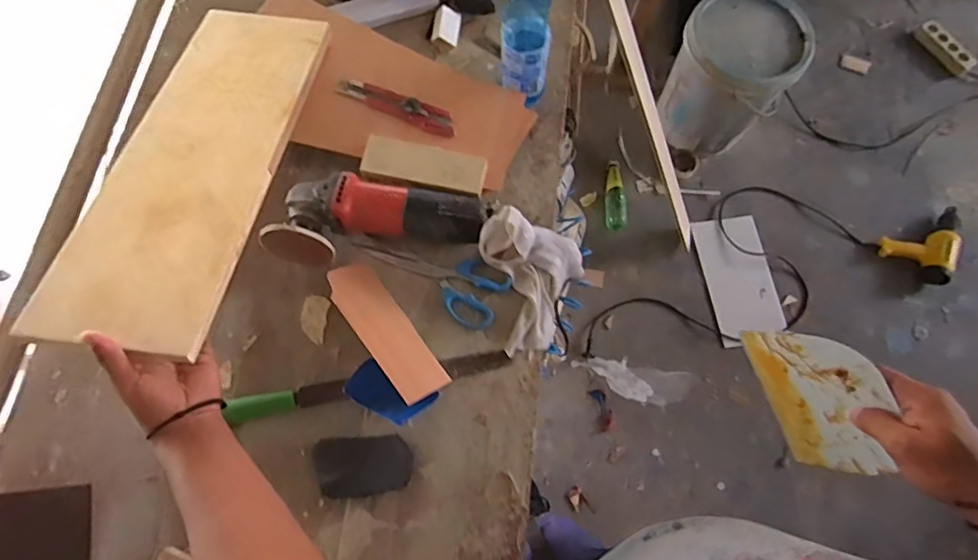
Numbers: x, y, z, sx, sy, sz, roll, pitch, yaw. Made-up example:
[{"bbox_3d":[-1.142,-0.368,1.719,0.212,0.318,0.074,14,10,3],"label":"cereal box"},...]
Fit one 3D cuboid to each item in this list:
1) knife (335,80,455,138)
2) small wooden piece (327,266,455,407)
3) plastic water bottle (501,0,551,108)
[{"bbox_3d":[-0.120,-0.226,0.725,0.160,0.022,0.030,22,72,6],"label":"knife"},{"bbox_3d":[-0.121,0.056,0.658,0.069,0.007,0.188,-23,66,-44],"label":"small wooden piece"},{"bbox_3d":[0.046,-0.293,0.685,0.062,0.195,0.053,3,71,0],"label":"plastic water bottle"}]

